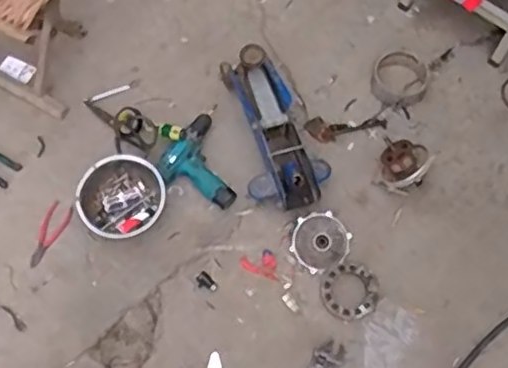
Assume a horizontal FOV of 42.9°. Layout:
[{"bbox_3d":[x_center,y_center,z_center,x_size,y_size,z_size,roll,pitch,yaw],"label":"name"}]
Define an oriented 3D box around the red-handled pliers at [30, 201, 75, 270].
[{"bbox_3d":[-0.448,0.109,1.403,0.058,0.015,0.148,26,71,11],"label":"red-handled pliers"}]

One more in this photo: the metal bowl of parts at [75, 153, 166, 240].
[{"bbox_3d":[-0.284,0.026,1.408,0.173,0.055,0.185,2,67,-6],"label":"metal bowl of parts"}]

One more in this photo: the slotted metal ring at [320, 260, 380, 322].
[{"bbox_3d":[0.197,0.223,1.342,0.116,0.024,0.119,-1,68,1],"label":"slotted metal ring"}]

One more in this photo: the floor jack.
[{"bbox_3d":[0.048,-0.133,1.434,0.177,0.131,0.391,-13,68,-2],"label":"floor jack"}]

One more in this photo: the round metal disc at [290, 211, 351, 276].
[{"bbox_3d":[0.142,0.123,1.384,0.118,0.016,0.118,-1,68,1],"label":"round metal disc"}]

